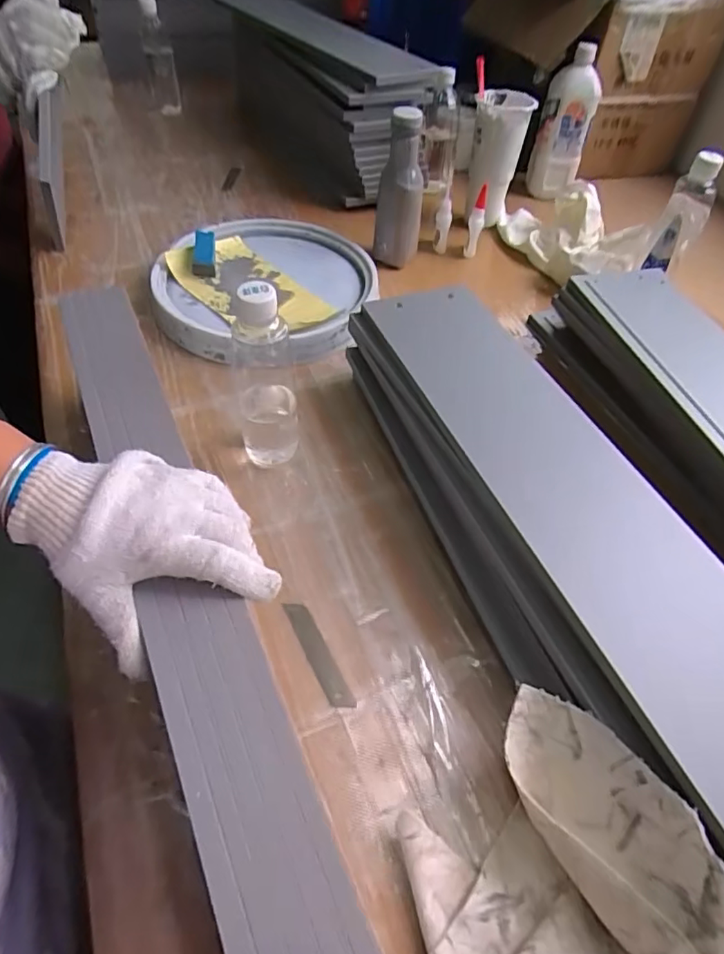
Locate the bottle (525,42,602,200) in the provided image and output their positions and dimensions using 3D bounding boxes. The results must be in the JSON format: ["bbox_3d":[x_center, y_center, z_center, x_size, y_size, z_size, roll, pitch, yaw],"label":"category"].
[{"bbox_3d":[0.339,-0.587,0.935,0.086,0.205,0.074,18,51,9],"label":"bottle"}]

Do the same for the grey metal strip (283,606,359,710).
[{"bbox_3d":[-0.036,0.144,0.452,0.019,0.004,0.097,-21,55,-20],"label":"grey metal strip"}]

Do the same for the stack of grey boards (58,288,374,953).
[{"bbox_3d":[-0.140,0.025,0.381,0.061,0.012,0.549,-19,54,-18],"label":"stack of grey boards"}]

